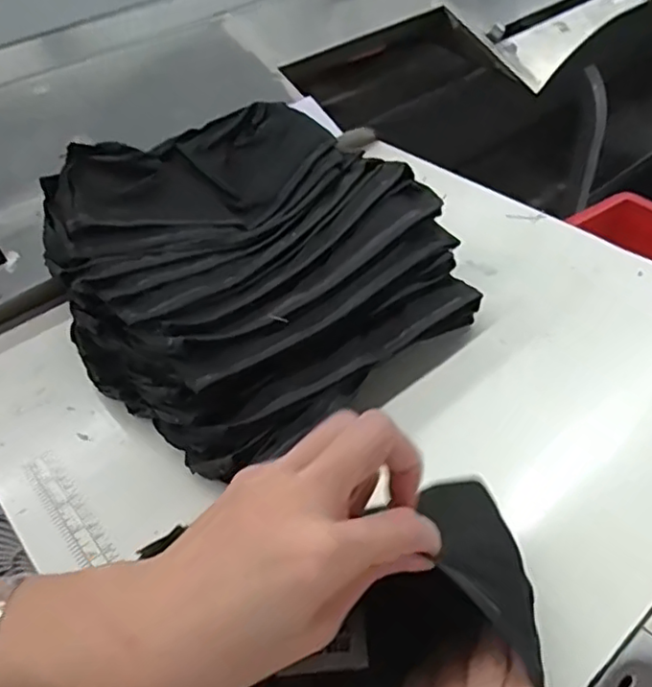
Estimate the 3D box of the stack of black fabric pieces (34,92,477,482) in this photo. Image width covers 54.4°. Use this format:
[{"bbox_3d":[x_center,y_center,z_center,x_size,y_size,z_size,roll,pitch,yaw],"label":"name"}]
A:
[{"bbox_3d":[-0.064,-0.068,0.490,0.260,0.091,0.304,-34,51,-25],"label":"stack of black fabric pieces"}]

